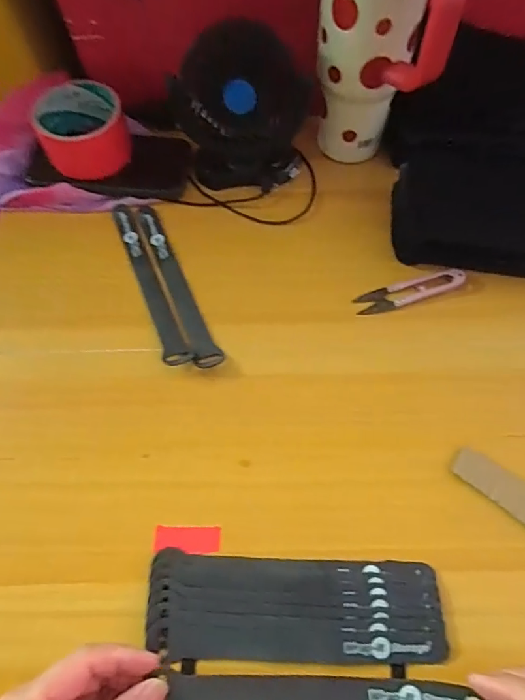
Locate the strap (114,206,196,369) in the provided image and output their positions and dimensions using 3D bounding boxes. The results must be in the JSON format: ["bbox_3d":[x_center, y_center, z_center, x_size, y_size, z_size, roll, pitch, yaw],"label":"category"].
[{"bbox_3d":[-0.108,-0.068,0.422,0.021,0.009,0.193,-22,67,-9],"label":"strap"}]

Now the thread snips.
[{"bbox_3d":[0.133,-0.054,0.406,0.098,0.011,0.023,-14,66,-6],"label":"thread snips"}]

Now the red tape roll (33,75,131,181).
[{"bbox_3d":[-0.179,-0.223,0.452,0.079,0.053,0.083,0,66,0],"label":"red tape roll"}]

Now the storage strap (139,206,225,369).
[{"bbox_3d":[-0.082,-0.067,0.423,0.023,0.008,0.191,-22,67,-9],"label":"storage strap"}]

